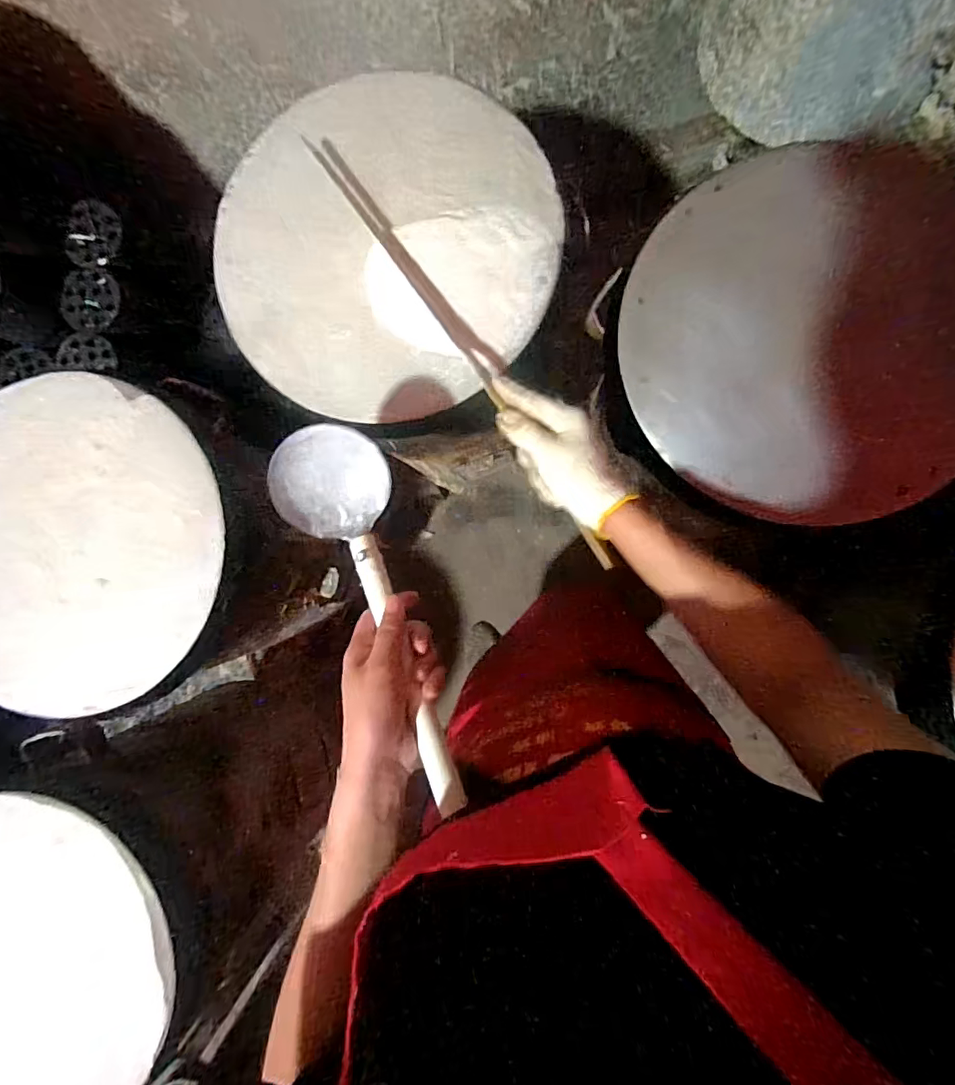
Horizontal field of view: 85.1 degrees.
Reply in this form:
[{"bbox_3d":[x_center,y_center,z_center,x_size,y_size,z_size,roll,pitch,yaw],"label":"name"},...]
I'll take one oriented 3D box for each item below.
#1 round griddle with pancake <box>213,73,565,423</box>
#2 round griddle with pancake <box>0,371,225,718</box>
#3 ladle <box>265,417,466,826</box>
[{"bbox_3d":[-0.101,-0.312,0.533,0.346,0.047,0.350,0,89,6],"label":"round griddle with pancake"},{"bbox_3d":[-0.464,-0.001,0.573,0.367,0.027,0.358,0,89,6],"label":"round griddle with pancake"},{"bbox_3d":[-0.079,0.052,0.404,0.092,0.060,0.302,-25,73,5],"label":"ladle"}]

